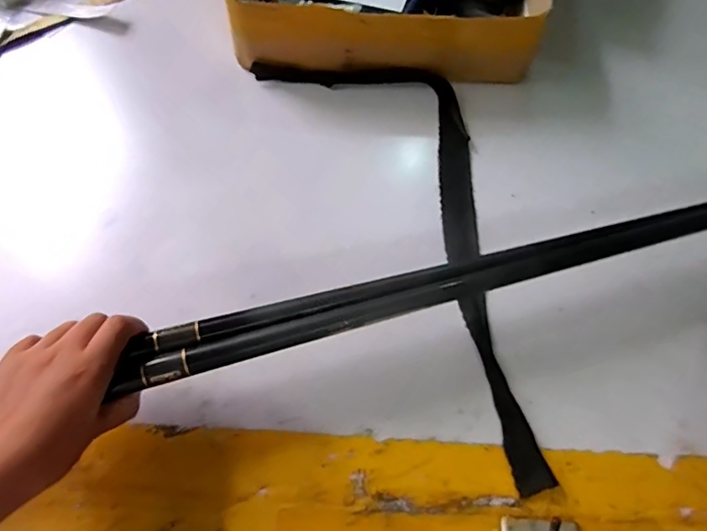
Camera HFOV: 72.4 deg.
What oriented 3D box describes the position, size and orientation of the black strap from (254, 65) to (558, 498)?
[{"bbox_3d":[0.090,-0.064,0.496,0.185,0.019,0.518,-24,65,-16],"label":"black strap"}]

